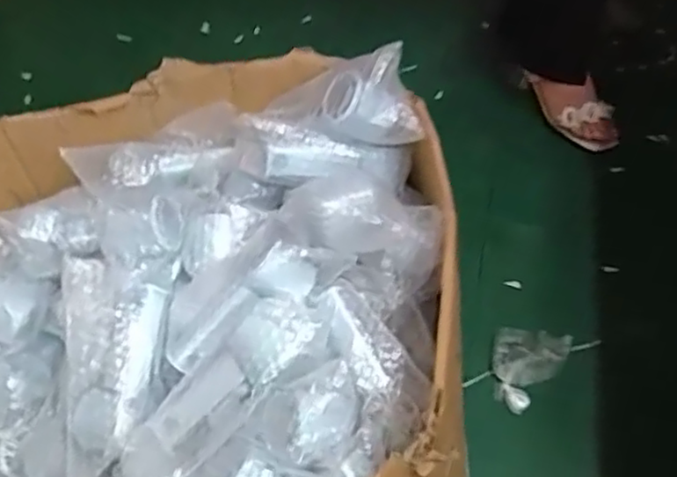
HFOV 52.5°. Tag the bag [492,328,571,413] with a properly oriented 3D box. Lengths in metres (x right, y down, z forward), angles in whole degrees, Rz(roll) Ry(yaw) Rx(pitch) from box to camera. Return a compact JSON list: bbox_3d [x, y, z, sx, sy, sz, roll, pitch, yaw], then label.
[{"bbox_3d":[0.230,0.155,0.864,0.082,0.062,0.095,32,62,24],"label":"bag"}]

